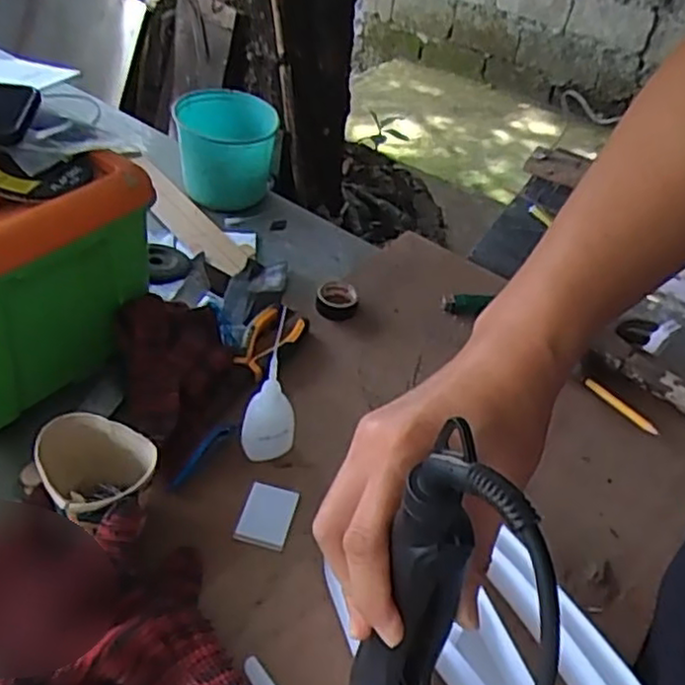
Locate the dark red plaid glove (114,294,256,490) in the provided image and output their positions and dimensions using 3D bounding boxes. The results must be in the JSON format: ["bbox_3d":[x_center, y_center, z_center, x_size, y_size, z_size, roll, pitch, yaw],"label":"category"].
[{"bbox_3d":[-0.140,0.030,0.624,0.101,0.061,0.190,-10,47,-21],"label":"dark red plaid glove"}]

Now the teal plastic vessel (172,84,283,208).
[{"bbox_3d":[-0.146,-0.241,0.881,0.115,0.109,0.107,-5,46,-17],"label":"teal plastic vessel"}]

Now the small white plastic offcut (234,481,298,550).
[{"bbox_3d":[-0.060,0.137,0.560,0.041,0.005,0.054,15,43,3],"label":"small white plastic offcut"}]

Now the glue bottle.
[{"bbox_3d":[-0.057,0.043,0.565,0.044,0.138,0.032,4,43,-6],"label":"glue bottle"}]

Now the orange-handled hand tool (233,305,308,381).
[{"bbox_3d":[-0.074,0.000,0.685,0.046,0.017,0.093,28,44,10],"label":"orange-handled hand tool"}]

